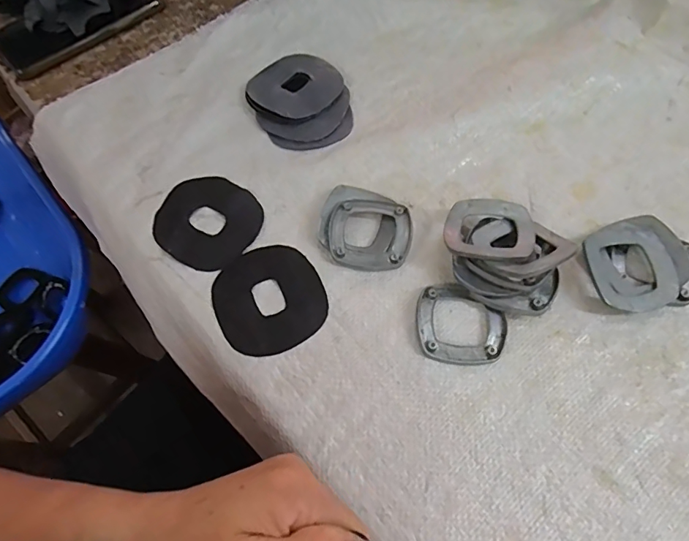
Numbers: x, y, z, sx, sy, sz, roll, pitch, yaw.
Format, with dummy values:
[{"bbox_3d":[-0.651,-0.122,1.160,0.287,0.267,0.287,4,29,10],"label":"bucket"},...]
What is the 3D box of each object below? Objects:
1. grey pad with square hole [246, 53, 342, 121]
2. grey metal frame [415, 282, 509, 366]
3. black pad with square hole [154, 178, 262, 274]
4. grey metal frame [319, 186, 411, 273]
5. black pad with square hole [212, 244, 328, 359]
[{"bbox_3d":[-0.044,-0.169,0.419,0.075,0.012,0.078,39,72,19],"label":"grey pad with square hole"},{"bbox_3d":[0.081,0.036,0.319,0.061,0.009,0.057,6,65,6],"label":"grey metal frame"},{"bbox_3d":[-0.108,-0.039,0.363,0.080,0.004,0.077,31,67,12],"label":"black pad with square hole"},{"bbox_3d":[0.017,-0.034,0.354,0.068,0.012,0.066,12,66,9],"label":"grey metal frame"},{"bbox_3d":[-0.055,0.020,0.335,0.076,0.005,0.081,-27,66,-9],"label":"black pad with square hole"}]

